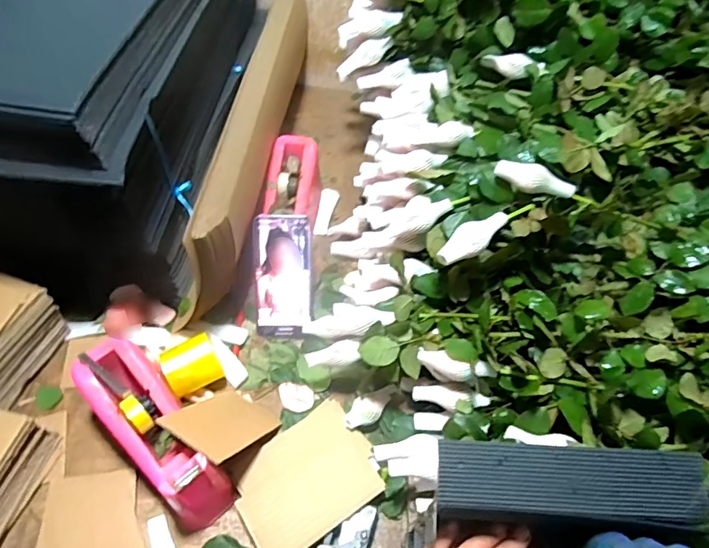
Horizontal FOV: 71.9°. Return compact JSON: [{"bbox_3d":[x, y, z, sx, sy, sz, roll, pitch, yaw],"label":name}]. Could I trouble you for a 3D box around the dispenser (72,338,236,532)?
[{"bbox_3d":[-0.203,0.159,0.499,0.066,0.080,0.210,-36,77,-25],"label":"dispenser"}]

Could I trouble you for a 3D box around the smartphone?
[{"bbox_3d":[-0.092,0.002,0.634,0.072,0.012,0.154,0,98,-3],"label":"smartphone"}]

